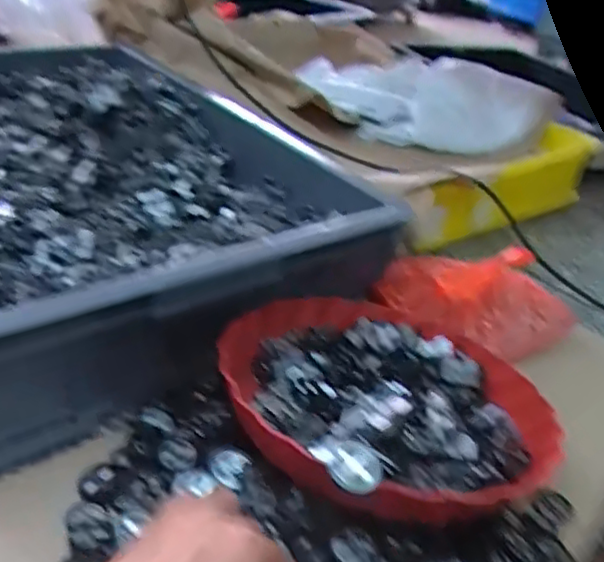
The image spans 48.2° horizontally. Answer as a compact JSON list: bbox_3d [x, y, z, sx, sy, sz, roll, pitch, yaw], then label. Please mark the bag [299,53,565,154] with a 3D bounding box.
[{"bbox_3d":[0.160,-0.272,1.012,0.254,0.076,0.333,-22,43,-37],"label":"bag"}]

